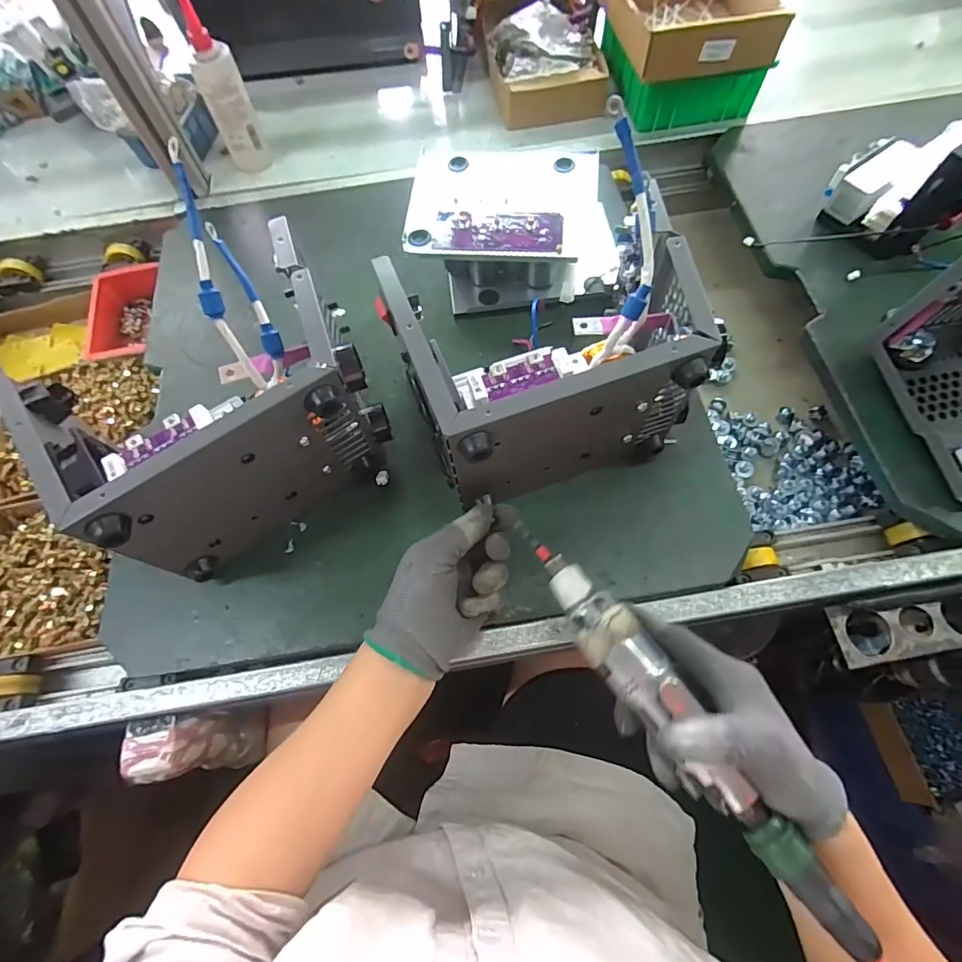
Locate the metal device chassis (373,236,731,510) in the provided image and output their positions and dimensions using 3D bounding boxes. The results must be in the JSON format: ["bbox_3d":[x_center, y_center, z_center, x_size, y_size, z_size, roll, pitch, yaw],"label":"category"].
[{"bbox_3d":[0.053,-0.095,0.424,0.217,0.142,0.167,-16,69,-4],"label":"metal device chassis"}]

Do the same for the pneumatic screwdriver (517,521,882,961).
[{"bbox_3d":[0.118,0.142,0.308,0.038,0.029,0.285,-35,69,-10],"label":"pneumatic screwdriver"}]

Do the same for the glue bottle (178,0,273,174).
[{"bbox_3d":[-0.320,-0.480,0.613,0.056,0.162,0.046,-25,68,-8],"label":"glue bottle"}]

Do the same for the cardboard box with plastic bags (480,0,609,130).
[{"bbox_3d":[0.086,-0.622,0.706,0.158,0.065,0.219,-6,66,0],"label":"cardboard box with plastic bags"}]

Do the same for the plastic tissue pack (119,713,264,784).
[{"bbox_3d":[-0.272,0.257,0.475,0.054,0.147,0.060,-7,66,-1],"label":"plastic tissue pack"}]

